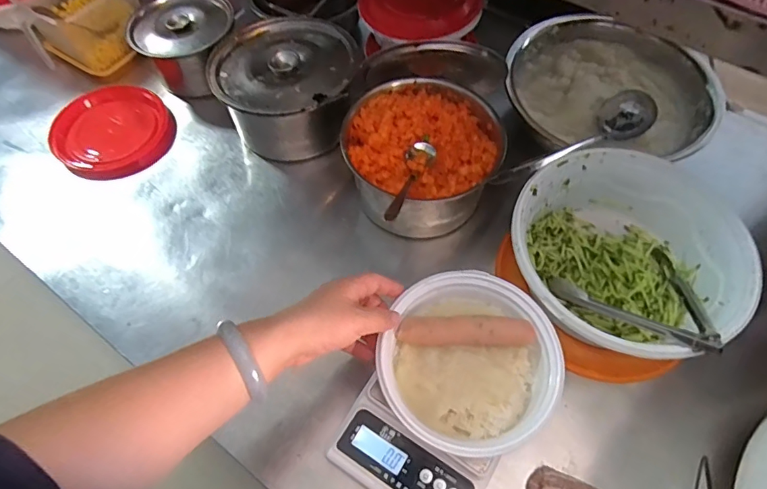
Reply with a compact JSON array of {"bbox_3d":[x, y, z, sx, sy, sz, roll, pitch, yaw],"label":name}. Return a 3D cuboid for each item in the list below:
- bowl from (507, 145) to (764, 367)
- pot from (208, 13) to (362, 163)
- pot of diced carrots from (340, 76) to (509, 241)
[{"bbox_3d":[0.260,0.014,0.529,0.234,0.100,0.231,0,61,1],"label":"bowl"},{"bbox_3d":[-0.130,-0.213,0.657,0.186,0.106,0.209,-26,64,-13],"label":"pot"},{"bbox_3d":[0.050,-0.109,0.614,0.187,0.094,0.192,0,61,1],"label":"pot of diced carrots"}]

